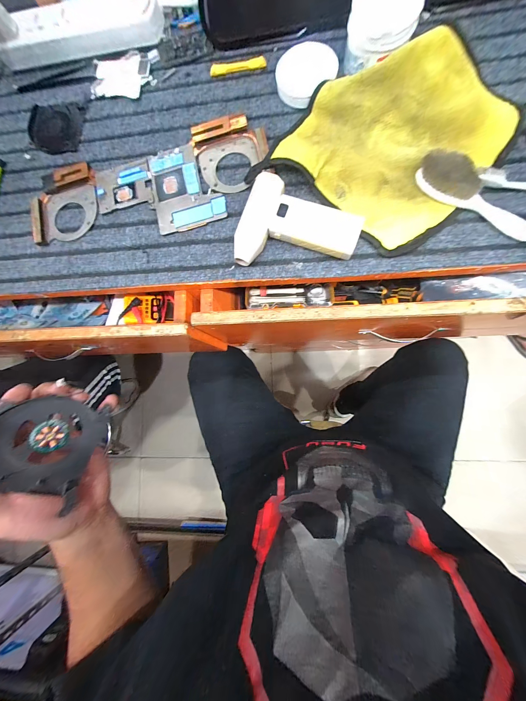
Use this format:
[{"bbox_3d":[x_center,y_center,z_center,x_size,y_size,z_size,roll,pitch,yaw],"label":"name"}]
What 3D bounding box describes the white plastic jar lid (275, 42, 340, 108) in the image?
[{"bbox_3d":[0.055,-0.365,0.317,0.070,0.019,0.071,-1,85,7],"label":"white plastic jar lid"}]

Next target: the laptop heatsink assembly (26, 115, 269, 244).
[{"bbox_3d":[-0.163,-0.222,0.332,0.339,0.010,0.134,-11,84,6],"label":"laptop heatsink assembly"}]

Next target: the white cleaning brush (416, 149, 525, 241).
[{"bbox_3d":[0.242,-0.172,0.269,0.145,0.030,0.032,44,91,8],"label":"white cleaning brush"}]

